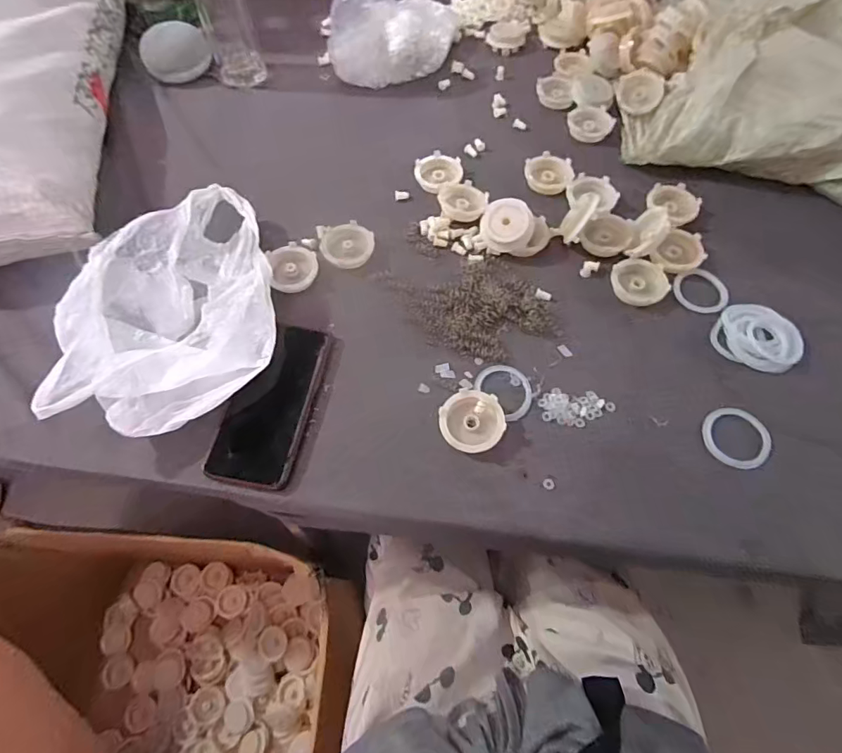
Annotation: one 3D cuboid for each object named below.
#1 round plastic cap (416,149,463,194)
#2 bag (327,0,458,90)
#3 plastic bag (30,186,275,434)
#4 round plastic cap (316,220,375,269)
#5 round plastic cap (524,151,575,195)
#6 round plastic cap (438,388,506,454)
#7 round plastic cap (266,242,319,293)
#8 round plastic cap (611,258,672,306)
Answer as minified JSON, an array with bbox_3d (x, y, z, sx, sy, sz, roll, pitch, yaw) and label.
[{"bbox_3d":[0.023,-0.259,0.597,0.057,0.011,0.059,0,63,0],"label":"round plastic cap"},{"bbox_3d":[-0.042,-0.503,0.676,0.185,0.111,0.140,-3,63,-1],"label":"bag"},{"bbox_3d":[-0.245,-0.083,0.475,0.183,0.091,0.280,-8,63,-3],"label":"plastic bag"},{"bbox_3d":[-0.087,-0.154,0.548,0.063,0.015,0.063,0,63,0],"label":"round plastic cap"},{"bbox_3d":[0.160,-0.257,0.594,0.057,0.010,0.064,0,63,1],"label":"round plastic cap"},{"bbox_3d":[0.047,0.042,0.443,0.059,0.023,0.053,6,63,4],"label":"round plastic cap"},{"bbox_3d":[-0.142,-0.121,0.528,0.052,0.018,0.054,0,63,0],"label":"round plastic cap"},{"bbox_3d":[0.239,-0.103,0.520,0.058,0.014,0.060,0,63,0],"label":"round plastic cap"}]

